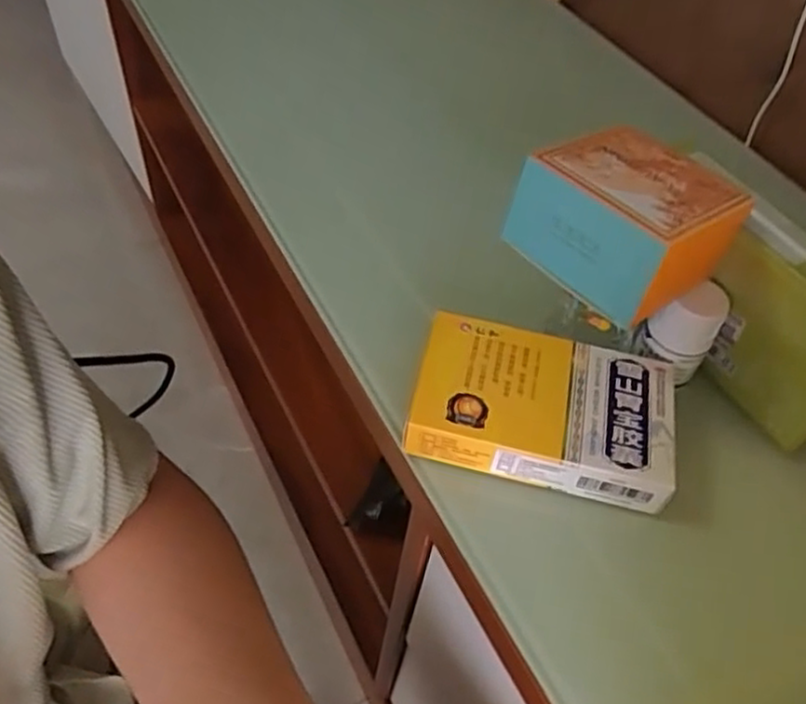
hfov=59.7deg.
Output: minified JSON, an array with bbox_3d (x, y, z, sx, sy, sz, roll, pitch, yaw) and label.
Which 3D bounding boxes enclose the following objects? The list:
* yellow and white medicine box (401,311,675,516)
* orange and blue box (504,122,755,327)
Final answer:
[{"bbox_3d":[0.075,0.029,0.379,0.133,0.029,0.079,13,51,4],"label":"yellow and white medicine box"},{"bbox_3d":[0.113,-0.070,0.359,0.089,0.049,0.088,-33,61,-28],"label":"orange and blue box"}]

